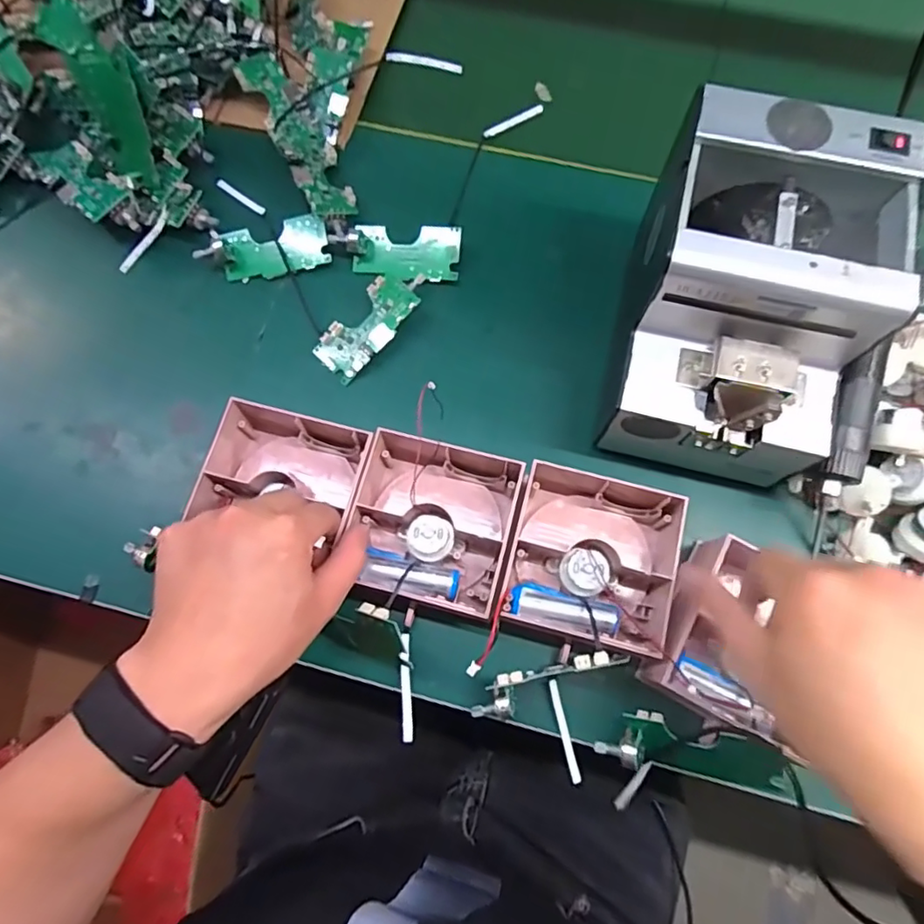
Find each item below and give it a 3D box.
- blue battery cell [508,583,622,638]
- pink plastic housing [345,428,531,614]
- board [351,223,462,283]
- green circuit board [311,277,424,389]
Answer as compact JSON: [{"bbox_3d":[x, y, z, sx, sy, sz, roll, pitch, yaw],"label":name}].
[{"bbox_3d":[0.065,0.094,0.370,0.068,0.018,0.022,13,73,5],"label":"blue battery cell"},{"bbox_3d":[-0.018,0.037,0.379,0.105,0.040,0.107,13,73,5],"label":"pink plastic housing"},{"bbox_3d":[-0.044,-0.165,0.453,0.083,0.016,0.041,6,95,10],"label":"board"},{"bbox_3d":[-0.072,-0.102,0.438,0.084,0.010,0.040,-45,77,4],"label":"green circuit board"}]

